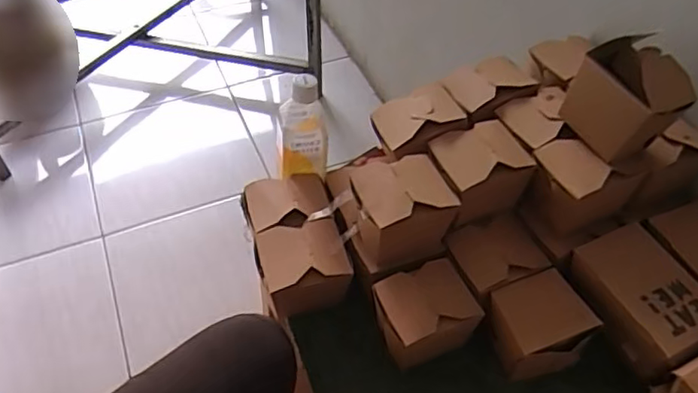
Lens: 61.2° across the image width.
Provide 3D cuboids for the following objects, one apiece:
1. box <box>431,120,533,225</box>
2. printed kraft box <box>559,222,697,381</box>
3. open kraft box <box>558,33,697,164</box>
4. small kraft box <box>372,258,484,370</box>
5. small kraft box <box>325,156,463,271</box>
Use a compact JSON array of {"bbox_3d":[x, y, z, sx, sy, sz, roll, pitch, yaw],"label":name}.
[{"bbox_3d":[0.149,-0.026,0.692,0.101,0.082,0.083,-19,51,-18],"label":"box"},{"bbox_3d":[0.319,0.112,0.646,0.103,0.065,0.150,-22,52,-20],"label":"printed kraft box"},{"bbox_3d":[0.298,-0.107,0.633,0.081,0.100,0.097,-23,52,-20],"label":"open kraft box"},{"bbox_3d":[0.084,0.132,0.662,0.103,0.083,0.093,-11,49,-11],"label":"small kraft box"},{"bbox_3d":[0.050,0.015,0.666,0.113,0.096,0.093,-15,50,-15],"label":"small kraft box"}]

